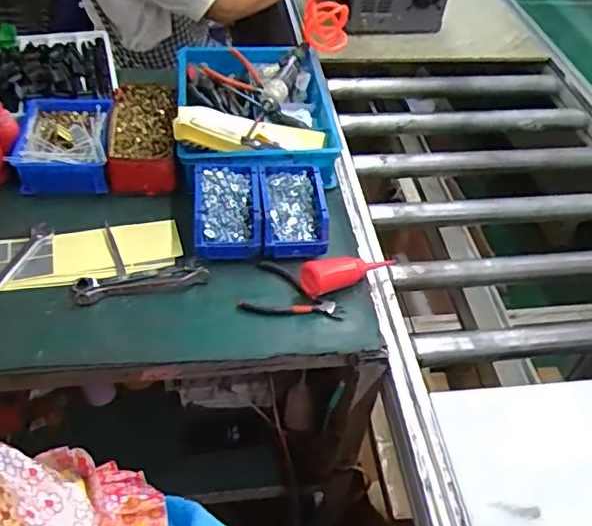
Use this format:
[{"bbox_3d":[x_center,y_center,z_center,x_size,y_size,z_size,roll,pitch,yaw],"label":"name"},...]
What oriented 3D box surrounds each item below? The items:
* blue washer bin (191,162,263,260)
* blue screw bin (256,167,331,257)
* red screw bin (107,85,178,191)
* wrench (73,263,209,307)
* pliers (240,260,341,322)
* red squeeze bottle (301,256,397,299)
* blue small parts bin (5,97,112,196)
[{"bbox_3d":[-0.113,-0.088,0.963,0.108,0.063,0.160,-2,46,-7],"label":"blue washer bin"},{"bbox_3d":[-0.005,-0.089,0.978,0.109,0.057,0.163,-2,46,-7],"label":"blue screw bin"},{"bbox_3d":[-0.279,-0.232,1.093,0.119,0.067,0.246,-3,46,-8],"label":"red screw bin"},{"bbox_3d":[-0.228,0.031,0.886,0.191,0.015,0.046,-11,48,-15],"label":"wrench"},{"bbox_3d":[-0.001,0.054,0.886,0.144,0.020,0.094,19,47,13],"label":"pliers"},{"bbox_3d":[0.085,0.012,0.912,0.175,0.048,0.045,-10,46,-34],"label":"red squeeze bottle"},{"bbox_3d":[-0.410,-0.213,1.069,0.154,0.073,0.201,-5,47,-9],"label":"blue small parts bin"}]

